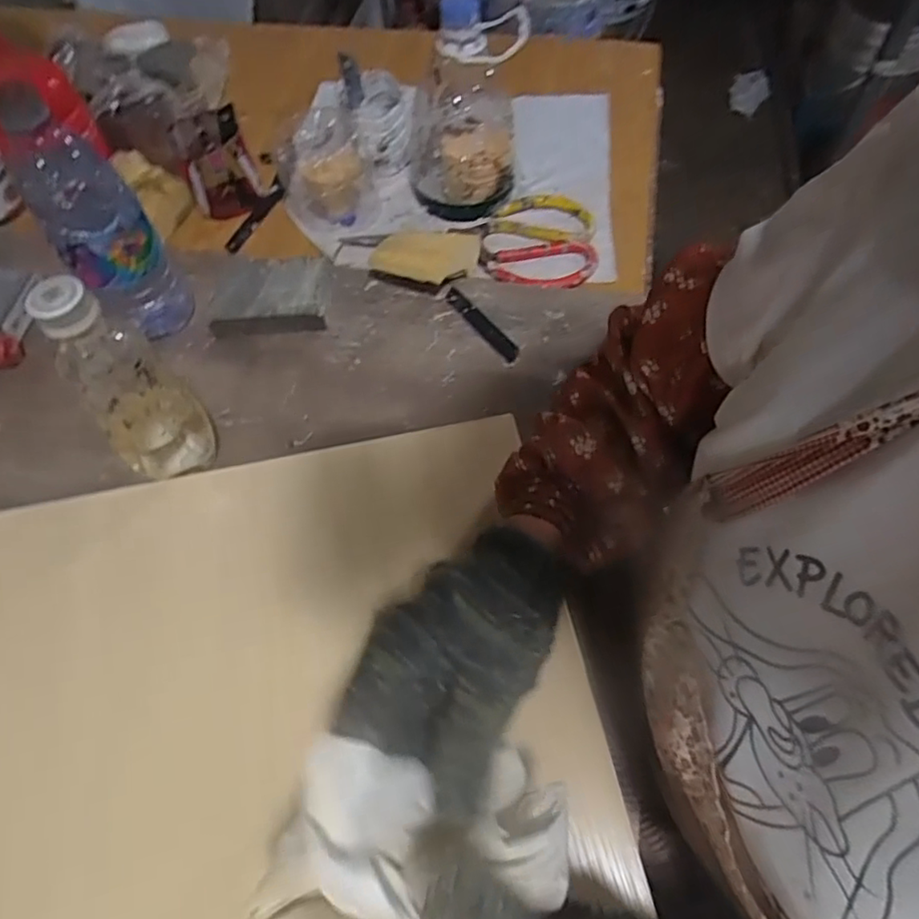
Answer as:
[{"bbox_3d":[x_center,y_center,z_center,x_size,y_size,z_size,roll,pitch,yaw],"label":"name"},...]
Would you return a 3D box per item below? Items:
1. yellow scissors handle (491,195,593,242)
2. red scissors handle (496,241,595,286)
[{"bbox_3d":[0.082,-0.234,0.587,0.097,0.006,0.061,17,63,11],"label":"yellow scissors handle"},{"bbox_3d":[0.080,-0.178,0.560,0.093,0.008,0.055,-2,61,1],"label":"red scissors handle"}]

